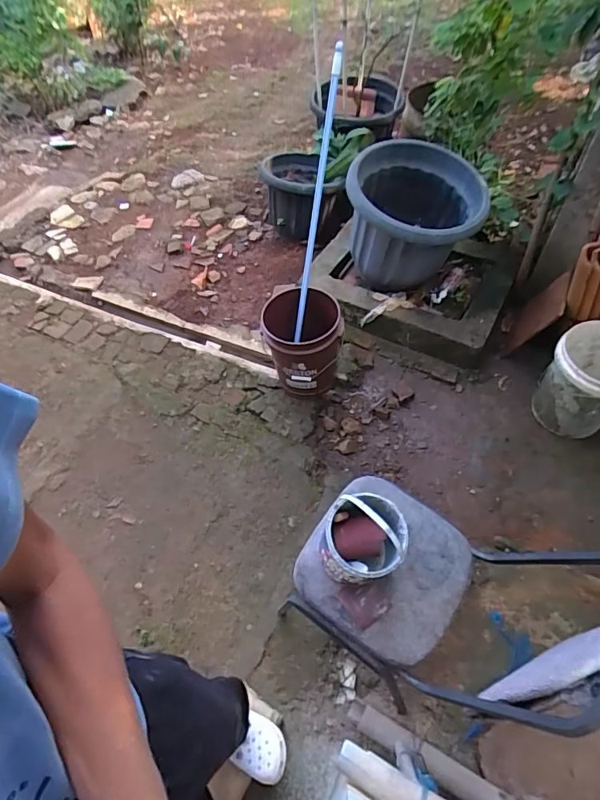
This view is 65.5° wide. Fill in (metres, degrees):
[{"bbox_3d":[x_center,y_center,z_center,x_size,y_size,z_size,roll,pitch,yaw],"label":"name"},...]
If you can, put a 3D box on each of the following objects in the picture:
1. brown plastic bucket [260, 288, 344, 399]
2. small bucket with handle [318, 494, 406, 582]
[{"bbox_3d":[0.015,-0.212,1.925,0.301,0.403,0.272,-9,56,-1],"label":"brown plastic bucket"},{"bbox_3d":[0.151,0.316,1.083,0.181,0.253,0.181,-3,57,4],"label":"small bucket with handle"}]

